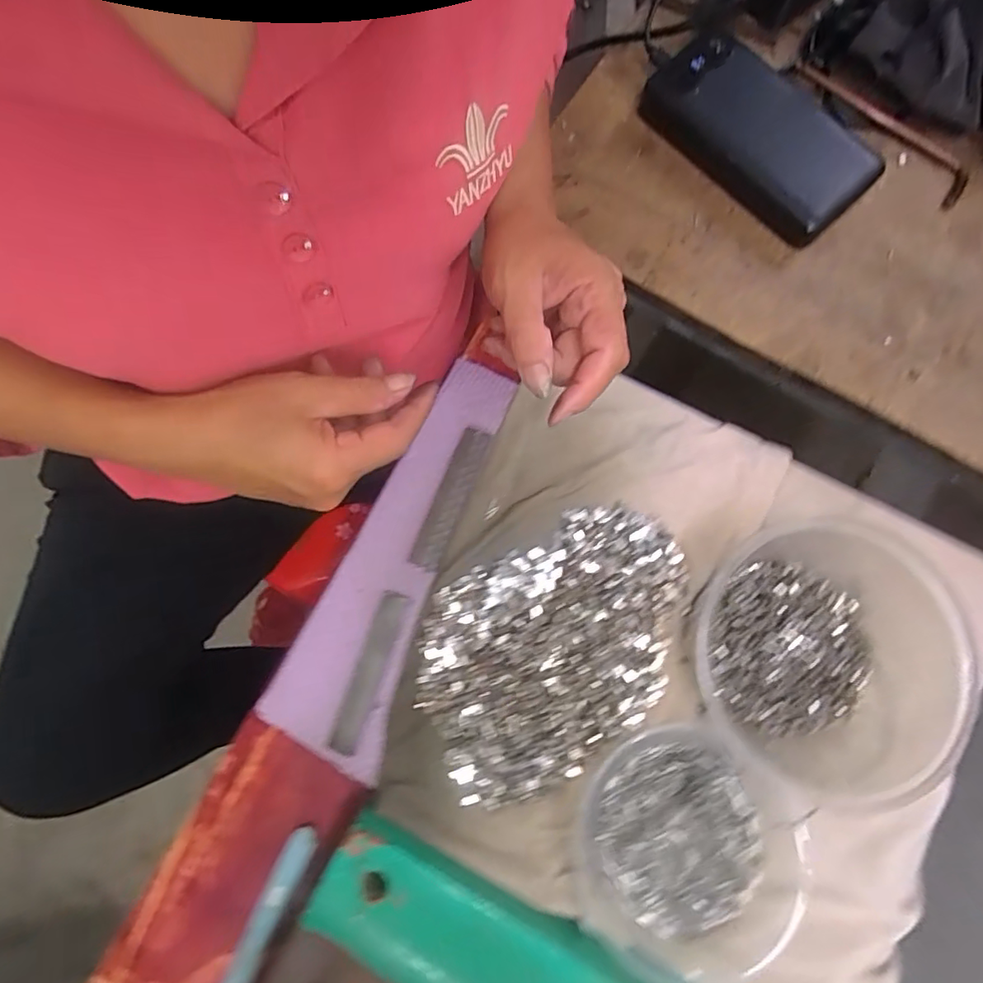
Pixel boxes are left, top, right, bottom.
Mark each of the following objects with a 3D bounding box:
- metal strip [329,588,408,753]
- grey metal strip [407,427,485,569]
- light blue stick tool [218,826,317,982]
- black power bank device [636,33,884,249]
[{"bbox_3d":[-0.076,0.113,0.350,0.018,0.007,0.098,17,79,4],"label":"metal strip"},{"bbox_3d":[-0.027,0.004,0.366,0.023,0.005,0.097,18,79,26],"label":"grey metal strip"},{"bbox_3d":[-0.149,0.284,0.311,0.019,0.021,0.179,24,80,5],"label":"light blue stick tool"},{"bbox_3d":[0.176,-0.240,0.377,0.067,0.033,0.157,-42,81,-7],"label":"black power bank device"}]

